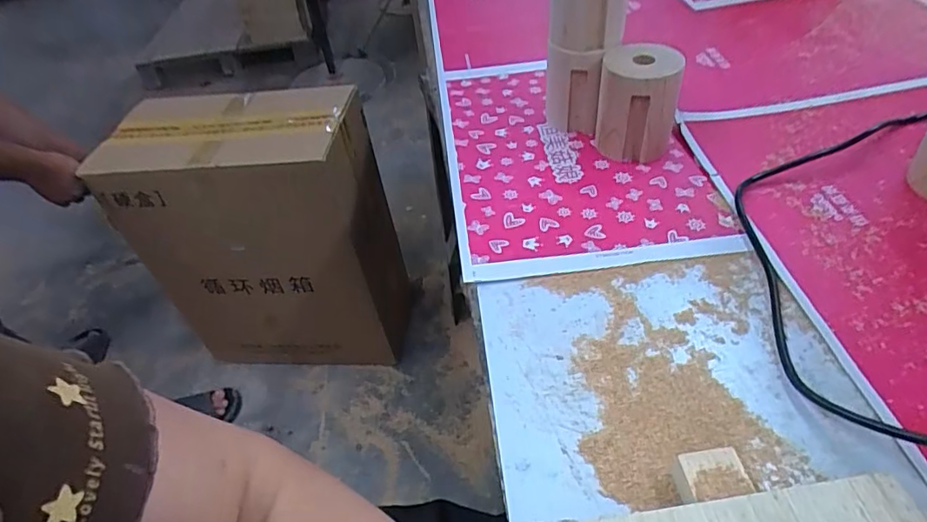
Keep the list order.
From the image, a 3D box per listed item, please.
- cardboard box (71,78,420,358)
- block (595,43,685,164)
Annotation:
[{"bbox_3d":[-0.397,-0.046,1.178,0.452,0.563,0.273,-3,45,6],"label":"cardboard box"},{"bbox_3d":[0.187,-0.170,0.593,0.080,0.103,0.070,7,45,14],"label":"block"}]

